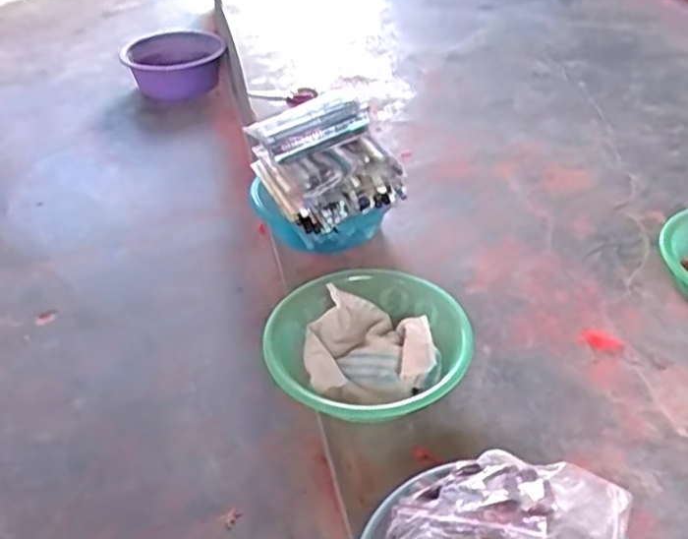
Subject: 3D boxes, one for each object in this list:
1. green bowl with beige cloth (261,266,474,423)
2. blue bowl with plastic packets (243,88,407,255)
[{"bbox_3d":[0.026,0.091,0.821,0.228,0.077,0.215,-1,39,1],"label":"green bowl with beige cloth"},{"bbox_3d":[-0.029,-0.134,0.992,0.175,0.210,0.156,-18,42,-19],"label":"blue bowl with plastic packets"}]

